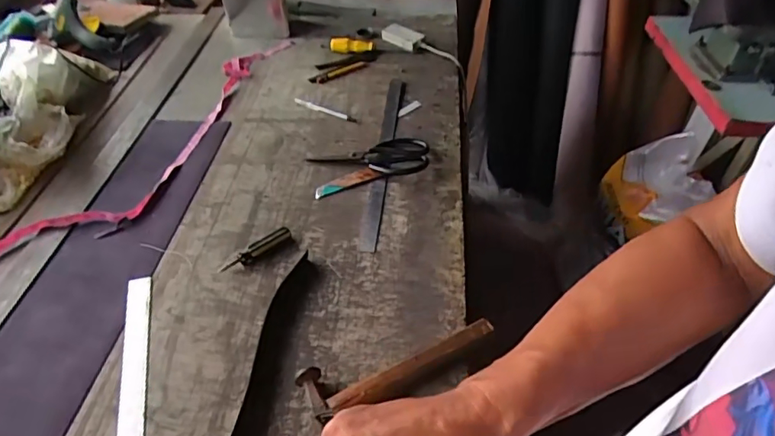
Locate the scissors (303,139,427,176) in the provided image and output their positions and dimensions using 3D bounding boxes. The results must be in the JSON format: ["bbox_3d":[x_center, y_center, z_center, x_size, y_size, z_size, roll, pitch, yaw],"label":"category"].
[{"bbox_3d":[-0.024,-0.098,0.905,0.205,0.014,0.101,-13,46,-11],"label":"scissors"}]

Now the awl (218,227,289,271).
[{"bbox_3d":[-0.192,0.048,0.763,0.110,0.020,0.026,-30,51,-25],"label":"awl"}]

